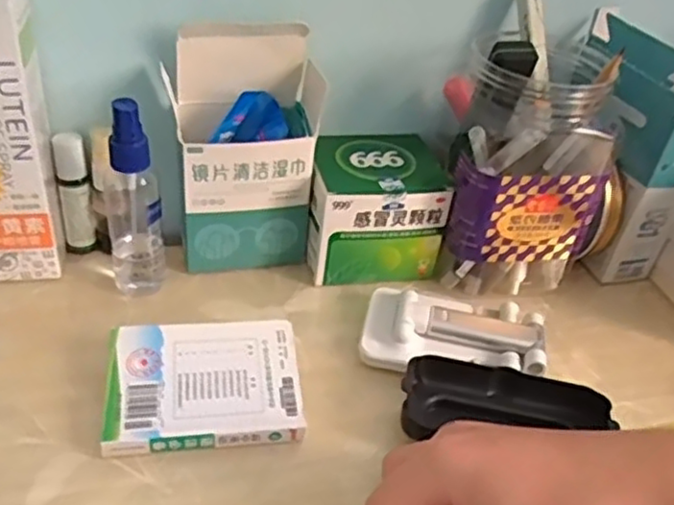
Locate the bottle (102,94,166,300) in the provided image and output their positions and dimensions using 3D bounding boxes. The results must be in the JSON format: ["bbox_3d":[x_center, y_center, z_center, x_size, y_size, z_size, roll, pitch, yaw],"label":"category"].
[{"bbox_3d":[-0.123,-0.033,0.408,0.033,0.128,0.029,-7,40,-18],"label":"bottle"}]

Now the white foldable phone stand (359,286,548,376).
[{"bbox_3d":[0.070,0.051,0.415,0.105,0.027,0.066,9,37,1],"label":"white foldable phone stand"}]

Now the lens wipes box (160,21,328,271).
[{"bbox_3d":[-0.062,-0.061,0.438,0.095,0.150,0.061,0,38,-10],"label":"lens wipes box"}]

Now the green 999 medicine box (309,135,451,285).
[{"bbox_3d":[0.023,-0.033,0.471,0.088,0.081,0.076,-2,38,-12],"label":"green 999 medicine box"}]

